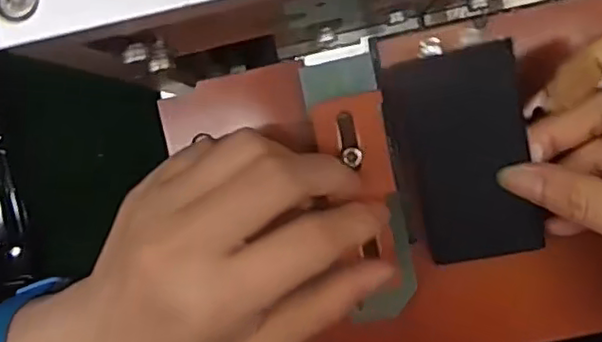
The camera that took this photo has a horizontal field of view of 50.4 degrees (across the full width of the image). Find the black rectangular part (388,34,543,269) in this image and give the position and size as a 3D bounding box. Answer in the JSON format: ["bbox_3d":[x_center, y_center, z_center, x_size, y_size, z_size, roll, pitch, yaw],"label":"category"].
[{"bbox_3d":[0.067,-0.004,0.254,0.046,0.004,0.084,-12,105,14],"label":"black rectangular part"}]

